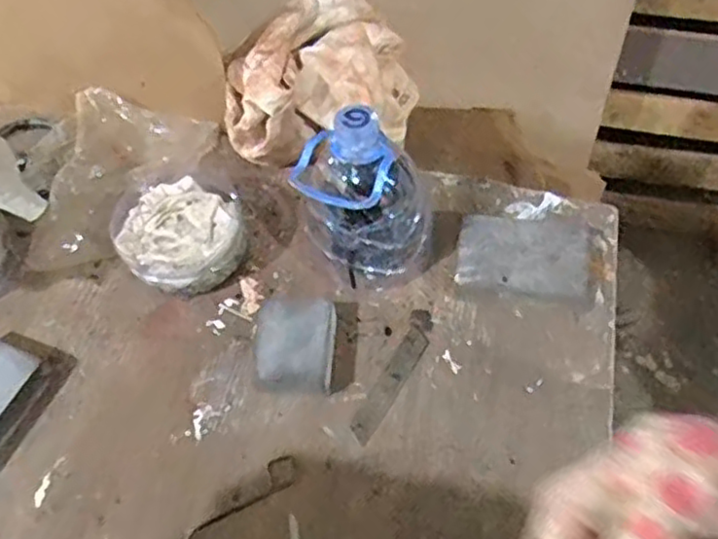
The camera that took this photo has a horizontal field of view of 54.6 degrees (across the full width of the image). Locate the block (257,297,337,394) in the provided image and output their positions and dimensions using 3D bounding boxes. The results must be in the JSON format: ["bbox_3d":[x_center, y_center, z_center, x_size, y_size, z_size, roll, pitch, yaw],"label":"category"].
[{"bbox_3d":[-0.047,0.056,0.516,0.056,0.027,0.079,0,56,3],"label":"block"}]

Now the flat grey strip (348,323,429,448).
[{"bbox_3d":[0.023,0.082,0.509,0.018,0.004,0.097,25,61,19],"label":"flat grey strip"}]

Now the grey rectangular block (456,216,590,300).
[{"bbox_3d":[0.128,-0.007,0.545,0.099,0.031,0.062,7,56,8],"label":"grey rectangular block"}]

